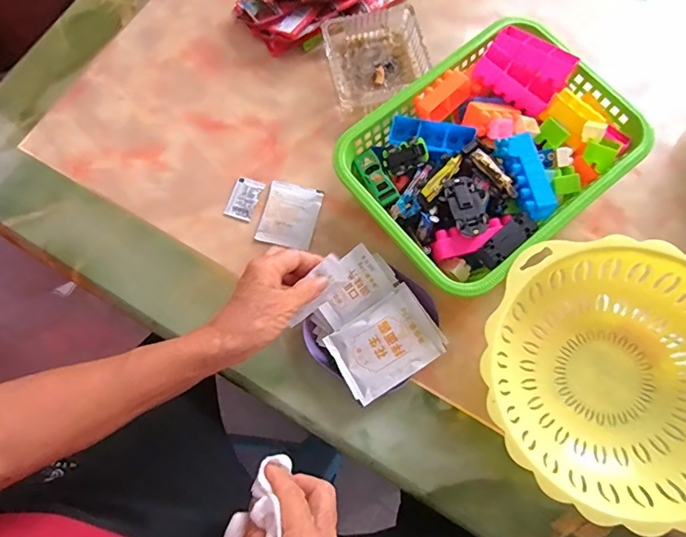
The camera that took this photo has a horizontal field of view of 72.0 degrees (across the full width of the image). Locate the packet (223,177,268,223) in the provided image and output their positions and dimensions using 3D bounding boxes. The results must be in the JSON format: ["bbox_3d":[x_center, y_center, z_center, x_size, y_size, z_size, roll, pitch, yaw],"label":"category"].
[{"bbox_3d":[-0.119,-0.084,0.569,0.033,0.004,0.051,21,76,7],"label":"packet"}]

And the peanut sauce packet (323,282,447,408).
[{"bbox_3d":[0.044,0.077,0.483,0.105,0.017,0.080,-32,76,-7],"label":"peanut sauce packet"}]

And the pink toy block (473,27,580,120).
[{"bbox_3d":[0.201,-0.220,0.528,0.090,0.035,0.071,33,94,6],"label":"pink toy block"}]

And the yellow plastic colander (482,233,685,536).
[{"bbox_3d":[0.251,0.104,0.453,0.236,0.111,0.234,28,77,9],"label":"yellow plastic colander"}]

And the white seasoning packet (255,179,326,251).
[{"bbox_3d":[-0.062,-0.063,0.558,0.064,0.006,0.076,12,75,5],"label":"white seasoning packet"}]

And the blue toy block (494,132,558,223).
[{"bbox_3d":[0.188,-0.094,0.485,0.035,0.022,0.089,-17,74,-3],"label":"blue toy block"}]

